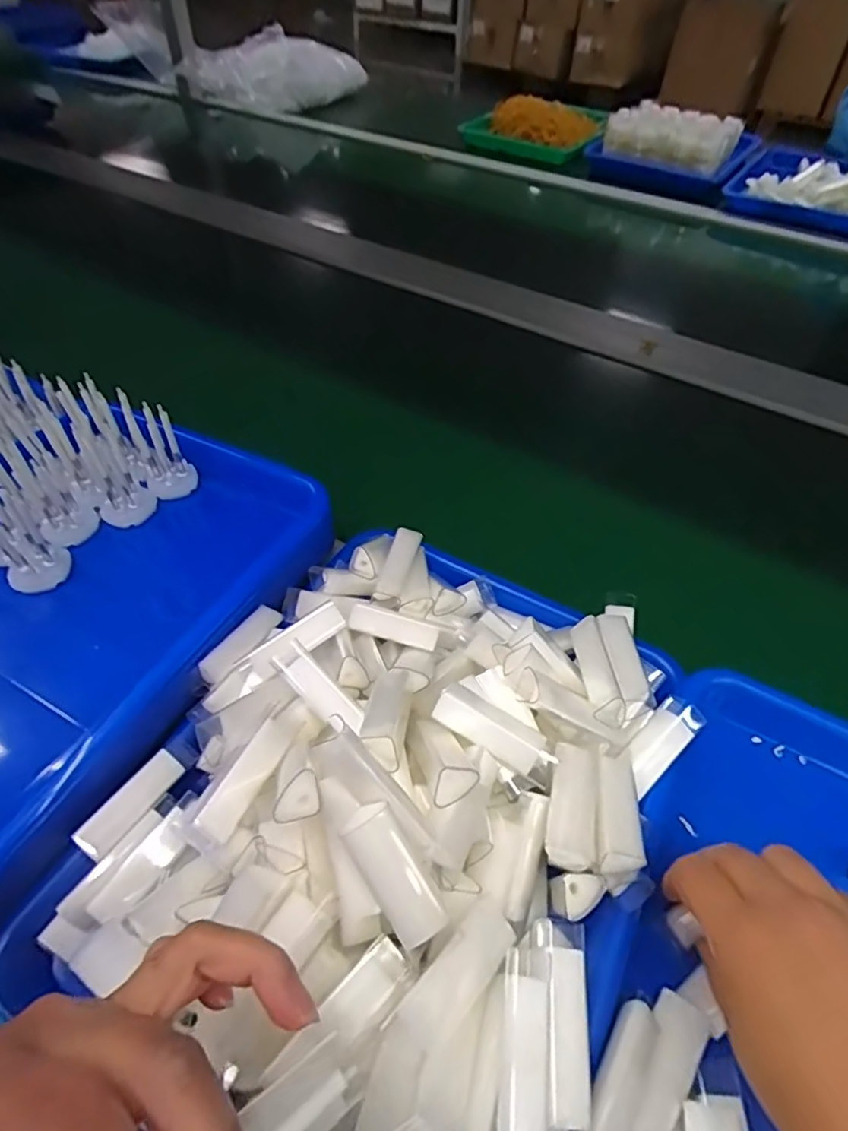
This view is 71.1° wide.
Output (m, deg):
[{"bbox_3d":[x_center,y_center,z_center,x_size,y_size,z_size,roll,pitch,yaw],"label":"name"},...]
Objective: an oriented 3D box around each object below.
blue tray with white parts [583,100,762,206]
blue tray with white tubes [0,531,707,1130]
[{"bbox_3d":[0.454,-0.765,1.086,0.263,0.091,0.232,25,53,18],"label":"blue tray with white parts"},{"bbox_3d":[-0.015,0.101,0.285,0.253,0.081,0.324,25,53,18],"label":"blue tray with white tubes"}]

